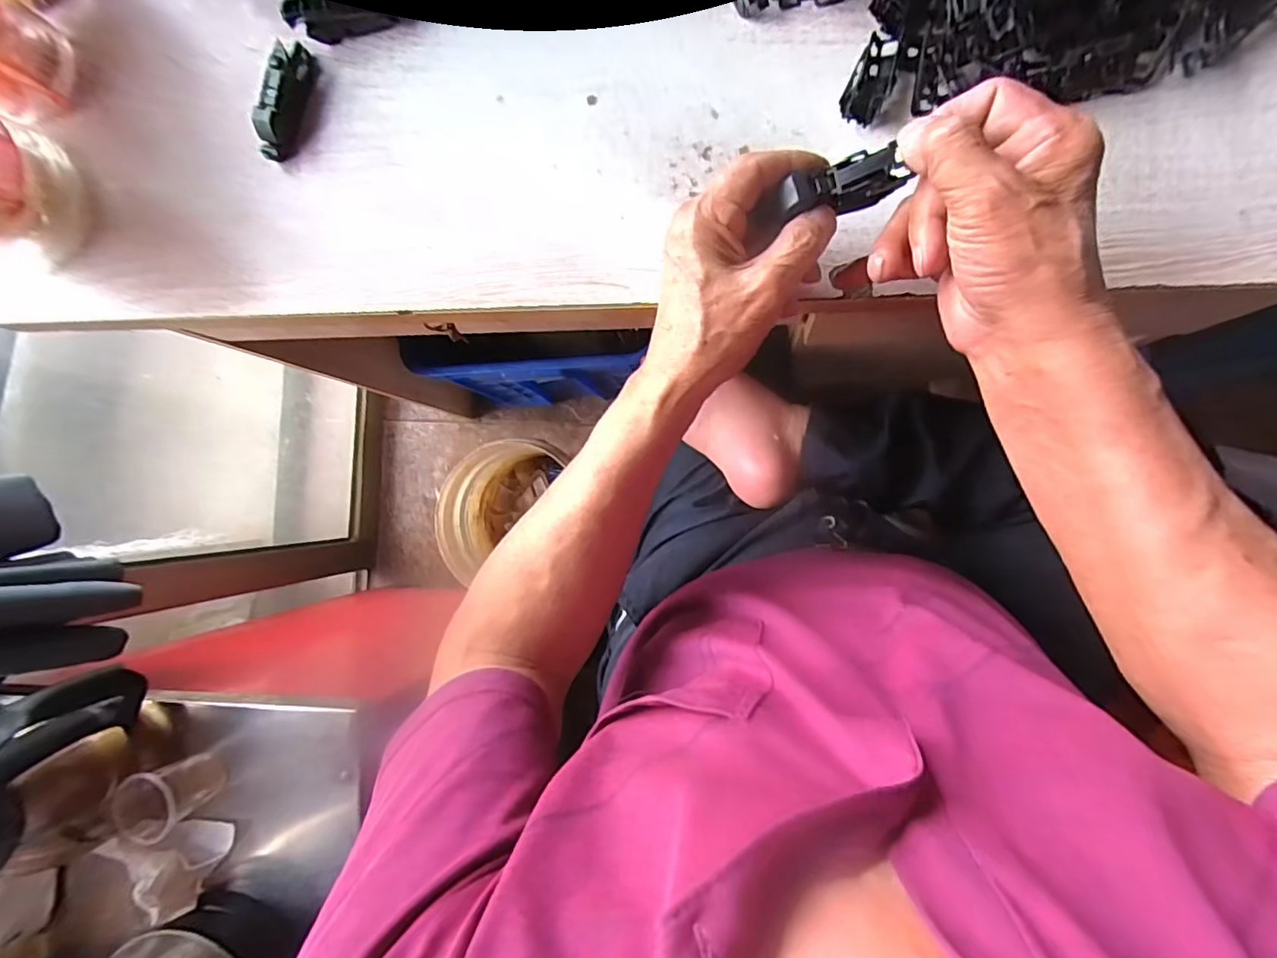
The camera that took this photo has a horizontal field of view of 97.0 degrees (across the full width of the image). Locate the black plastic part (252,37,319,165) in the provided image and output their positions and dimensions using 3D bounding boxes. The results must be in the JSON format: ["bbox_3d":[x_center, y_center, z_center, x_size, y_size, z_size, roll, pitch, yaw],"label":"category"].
[{"bbox_3d":[-0.243,-0.260,0.389,0.016,0.026,0.076,20,90,9],"label":"black plastic part"}]

